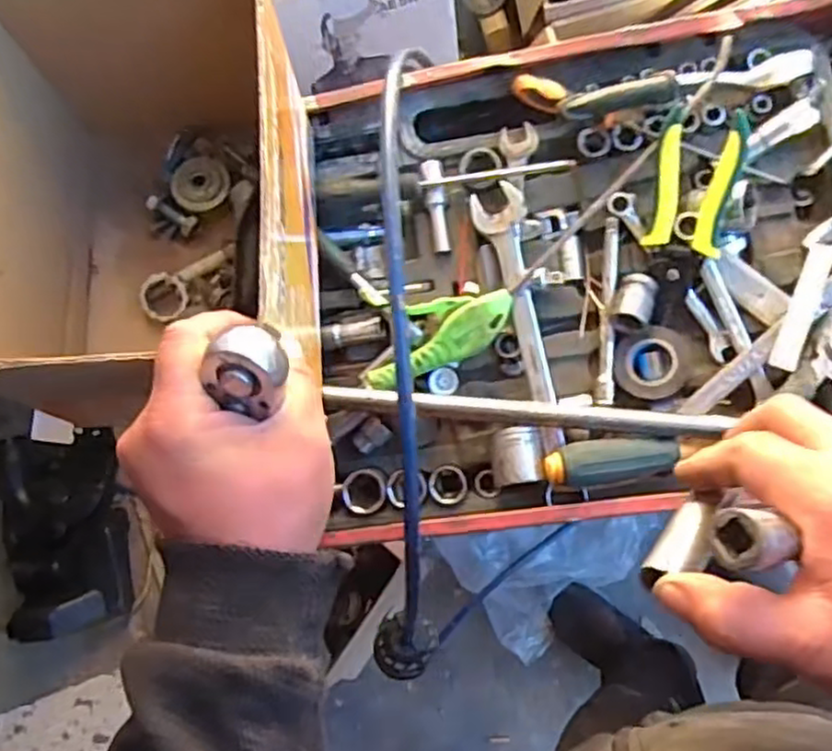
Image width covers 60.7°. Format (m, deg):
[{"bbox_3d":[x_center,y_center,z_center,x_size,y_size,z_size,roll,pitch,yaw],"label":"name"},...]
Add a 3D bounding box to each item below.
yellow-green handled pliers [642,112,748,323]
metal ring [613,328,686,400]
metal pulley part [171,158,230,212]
[{"bbox_3d":[0.208,-0.118,0.543,0.056,0.029,0.155,8,109,8],"label":"yellow-green handled pliers"},{"bbox_3d":[0.185,-0.009,0.563,0.052,0.009,0.054,-2,85,23],"label":"metal ring"},{"bbox_3d":[-0.176,-0.156,0.575,0.048,0.014,0.042,41,93,12],"label":"metal pulley part"}]

